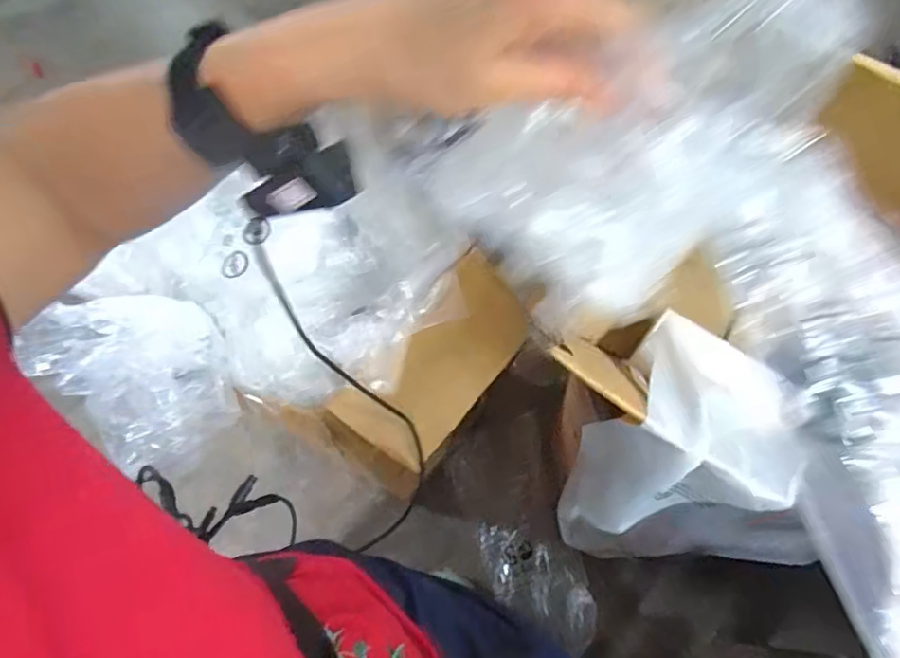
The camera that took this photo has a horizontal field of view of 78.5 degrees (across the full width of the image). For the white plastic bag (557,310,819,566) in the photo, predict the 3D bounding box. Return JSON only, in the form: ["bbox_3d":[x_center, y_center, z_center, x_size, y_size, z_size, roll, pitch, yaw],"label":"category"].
[{"bbox_3d":[0.264,0.123,0.604,0.228,0.238,0.216,6,63,7],"label":"white plastic bag"}]

